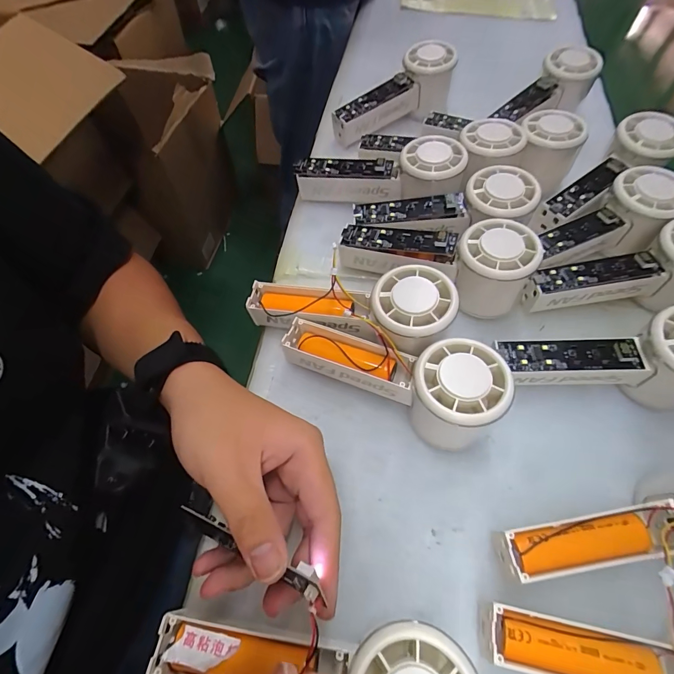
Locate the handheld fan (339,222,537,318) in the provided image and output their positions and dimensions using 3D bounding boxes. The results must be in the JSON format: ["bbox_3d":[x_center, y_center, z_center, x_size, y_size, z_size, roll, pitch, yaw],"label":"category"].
[{"bbox_3d":[0.079,-0.070,0.307,0.147,0.055,0.049,23,63,12],"label":"handheld fan"}]

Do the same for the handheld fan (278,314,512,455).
[{"bbox_3d":[0.038,0.026,0.267,0.152,0.058,0.061,17,61,23],"label":"handheld fan"}]

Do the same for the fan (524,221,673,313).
[{"bbox_3d":[0.229,-0.047,0.295,0.149,0.054,0.060,-13,62,-7],"label":"fan"}]

